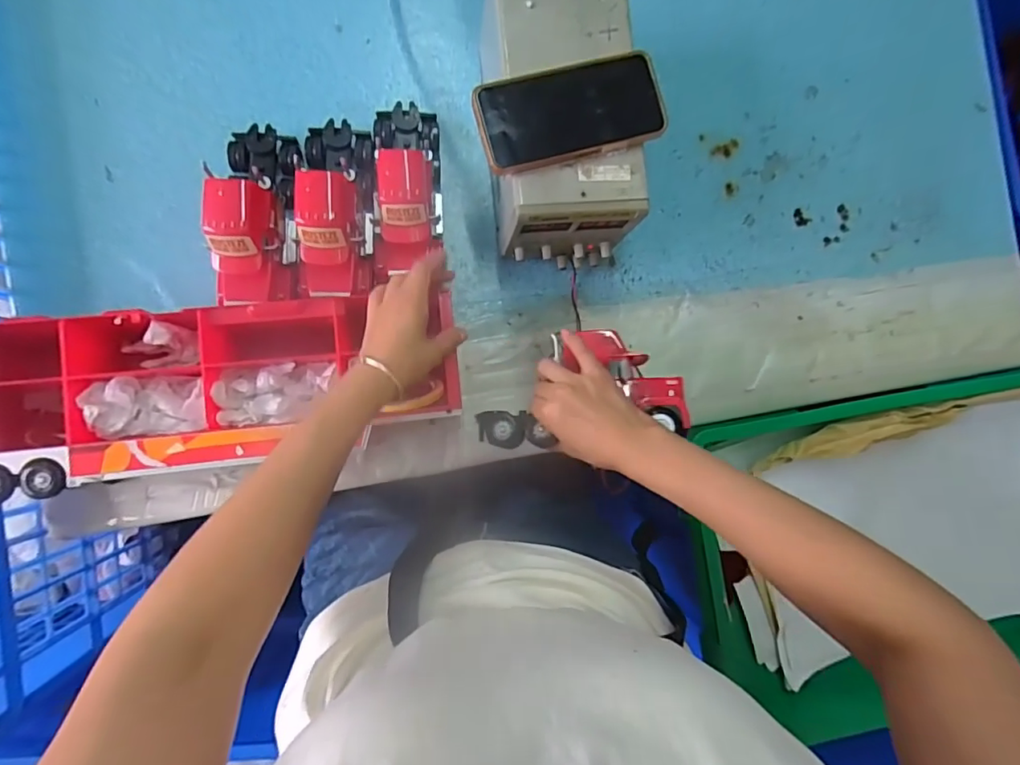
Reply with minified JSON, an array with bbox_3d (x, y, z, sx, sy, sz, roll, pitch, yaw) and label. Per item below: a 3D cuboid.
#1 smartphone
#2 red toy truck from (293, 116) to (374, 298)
[{"bbox_3d":[0.055,-0.238,0.457,0.165,0.015,0.076,-18,90,-7],"label":"smartphone"},{"bbox_3d":[-0.183,-0.186,0.538,0.070,0.102,0.195,-2,88,-7],"label":"red toy truck"}]

